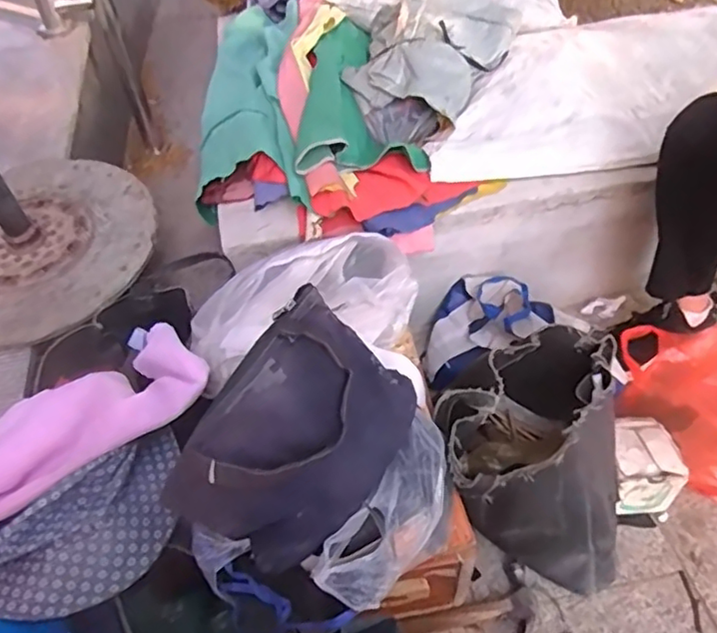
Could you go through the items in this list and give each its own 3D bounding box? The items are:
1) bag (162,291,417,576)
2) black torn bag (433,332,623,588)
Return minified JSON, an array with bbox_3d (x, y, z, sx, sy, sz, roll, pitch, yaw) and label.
[{"bbox_3d":[-0.059,0.118,0.618,0.189,0.068,0.259,38,58,-1],"label":"bag"},{"bbox_3d":[0.238,0.168,0.822,0.240,0.254,0.310,8,47,13],"label":"black torn bag"}]

